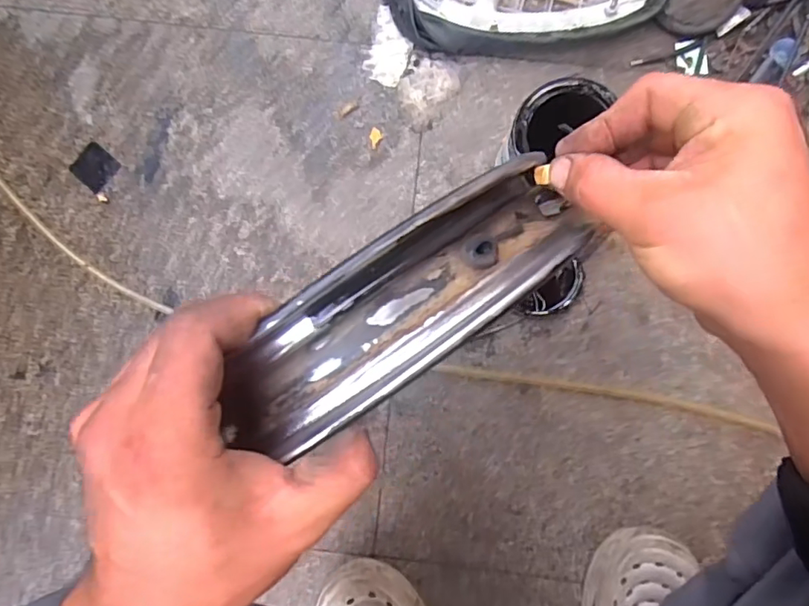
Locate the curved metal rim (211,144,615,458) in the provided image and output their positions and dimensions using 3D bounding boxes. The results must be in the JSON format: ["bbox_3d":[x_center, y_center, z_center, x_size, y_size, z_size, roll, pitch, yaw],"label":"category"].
[{"bbox_3d":[-0.001,0.003,0.241,0.178,0.066,0.053,-35,88,-11],"label":"curved metal rim"}]

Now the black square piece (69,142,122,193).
[{"bbox_3d":[-0.373,-0.164,0.663,0.047,0.004,0.046,41,90,1],"label":"black square piece"}]

